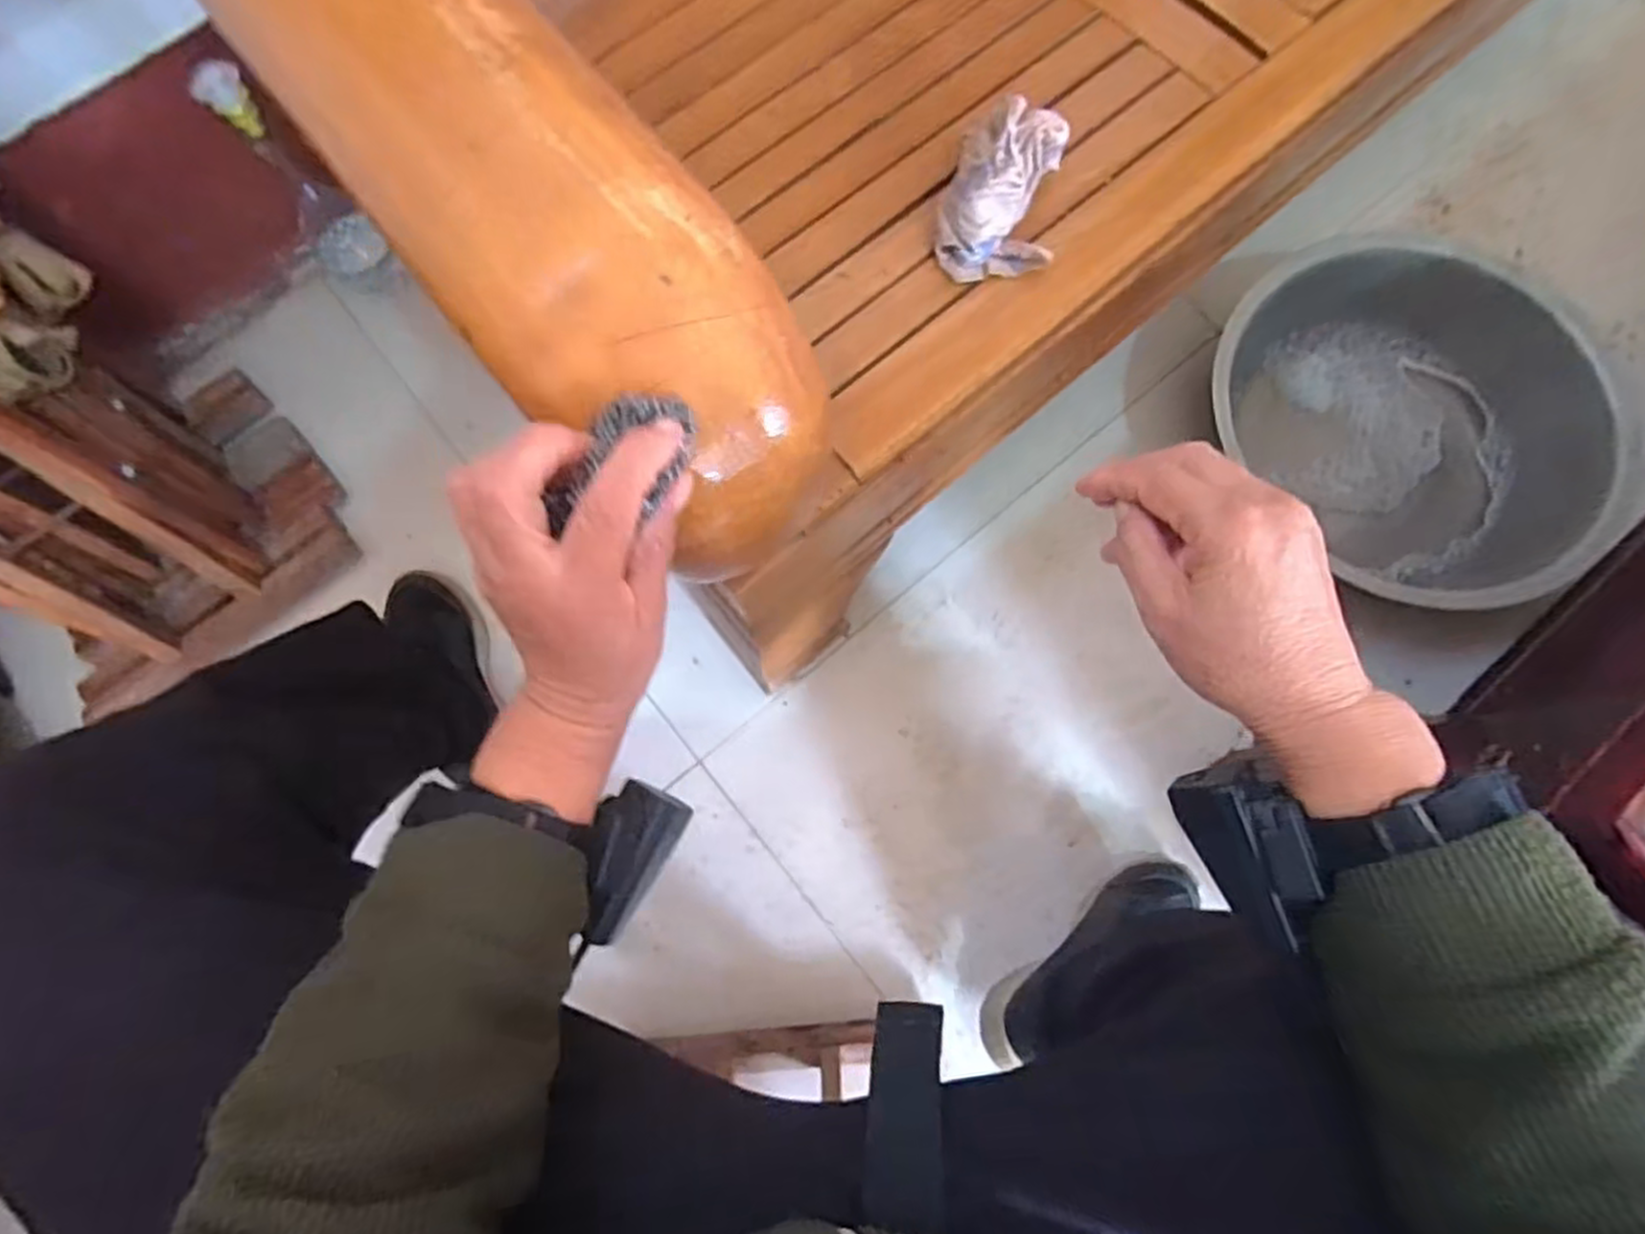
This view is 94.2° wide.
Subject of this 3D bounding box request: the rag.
[{"bbox_3d":[0.130,-0.311,0.557,0.084,0.060,0.117,6,77,2],"label":"rag"}]

